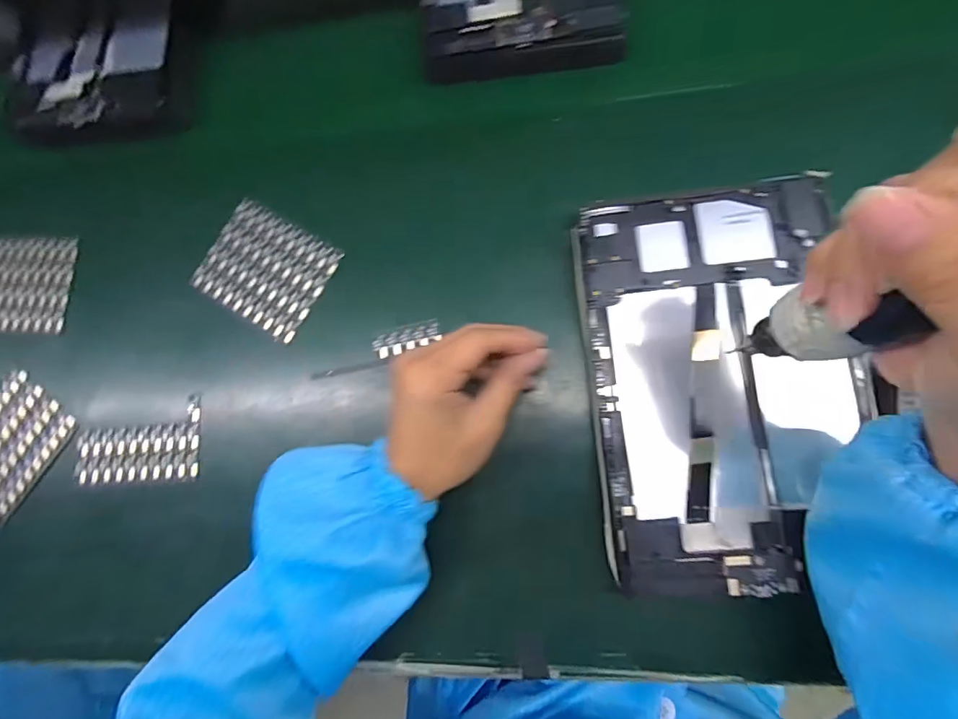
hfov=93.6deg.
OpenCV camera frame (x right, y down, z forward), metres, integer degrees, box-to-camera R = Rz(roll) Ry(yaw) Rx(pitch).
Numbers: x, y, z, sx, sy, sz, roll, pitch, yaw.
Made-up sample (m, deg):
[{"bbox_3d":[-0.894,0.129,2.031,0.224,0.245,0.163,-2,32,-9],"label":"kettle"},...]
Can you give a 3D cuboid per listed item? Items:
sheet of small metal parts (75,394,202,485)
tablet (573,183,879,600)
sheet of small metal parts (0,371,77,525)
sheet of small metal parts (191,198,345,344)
[{"bbox_3d":[-0.259,0.062,0.339,0.102,0.004,0.058,-5,83,5],"label":"sheet of small metal parts"},{"bbox_3d":[0.146,0.012,0.275,0.150,0.011,0.241,-6,83,5],"label":"tablet"},{"bbox_3d":[-0.376,0.070,0.357,0.076,0.007,0.102,36,88,9],"label":"sheet of small metal parts"},{"bbox_3d":[-0.163,-0.069,0.344,0.097,0.004,0.079,31,87,8],"label":"sheet of small metal parts"}]

